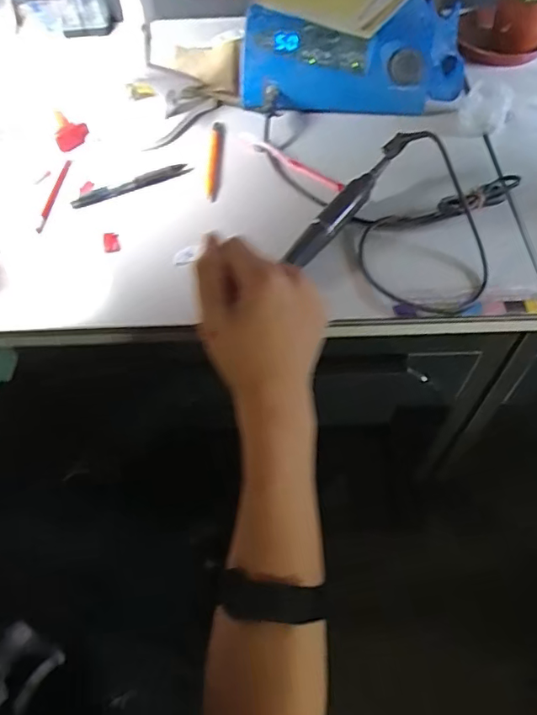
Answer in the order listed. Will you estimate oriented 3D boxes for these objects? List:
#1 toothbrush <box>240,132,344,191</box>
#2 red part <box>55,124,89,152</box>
[{"bbox_3d":[0.025,-0.215,0.558,0.127,0.014,0.011,30,62,4],"label":"toothbrush"},{"bbox_3d":[-0.231,-0.261,0.606,0.043,0.027,0.009,-8,23,18],"label":"red part"}]

